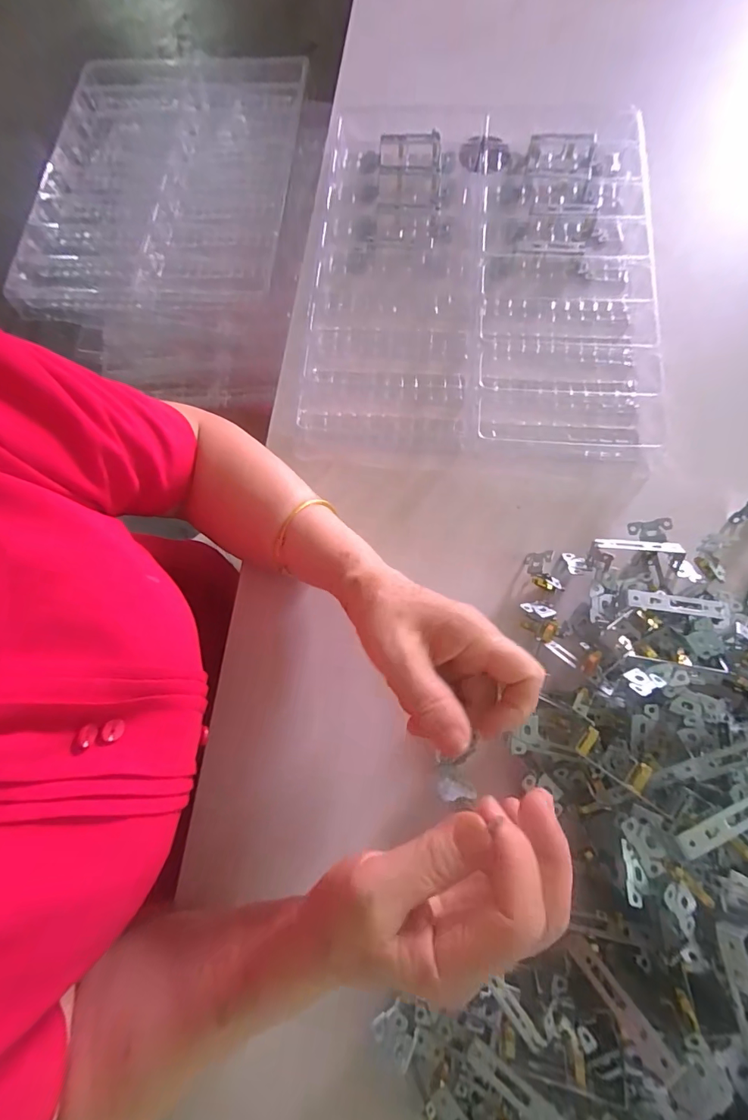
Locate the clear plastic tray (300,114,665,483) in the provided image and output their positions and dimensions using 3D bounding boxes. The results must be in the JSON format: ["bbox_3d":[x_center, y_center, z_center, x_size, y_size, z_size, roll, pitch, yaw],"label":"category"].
[{"bbox_3d":[0.113,-0.299,0.456,0.353,0.034,0.449,5,75,5],"label":"clear plastic tray"}]

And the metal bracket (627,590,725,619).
[{"bbox_3d":[0.226,0.033,0.328,0.067,0.009,0.013,8,75,6],"label":"metal bracket"}]

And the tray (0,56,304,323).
[{"bbox_3d":[-0.278,-0.503,0.581,0.332,0.050,0.437,5,75,5],"label":"tray"}]

